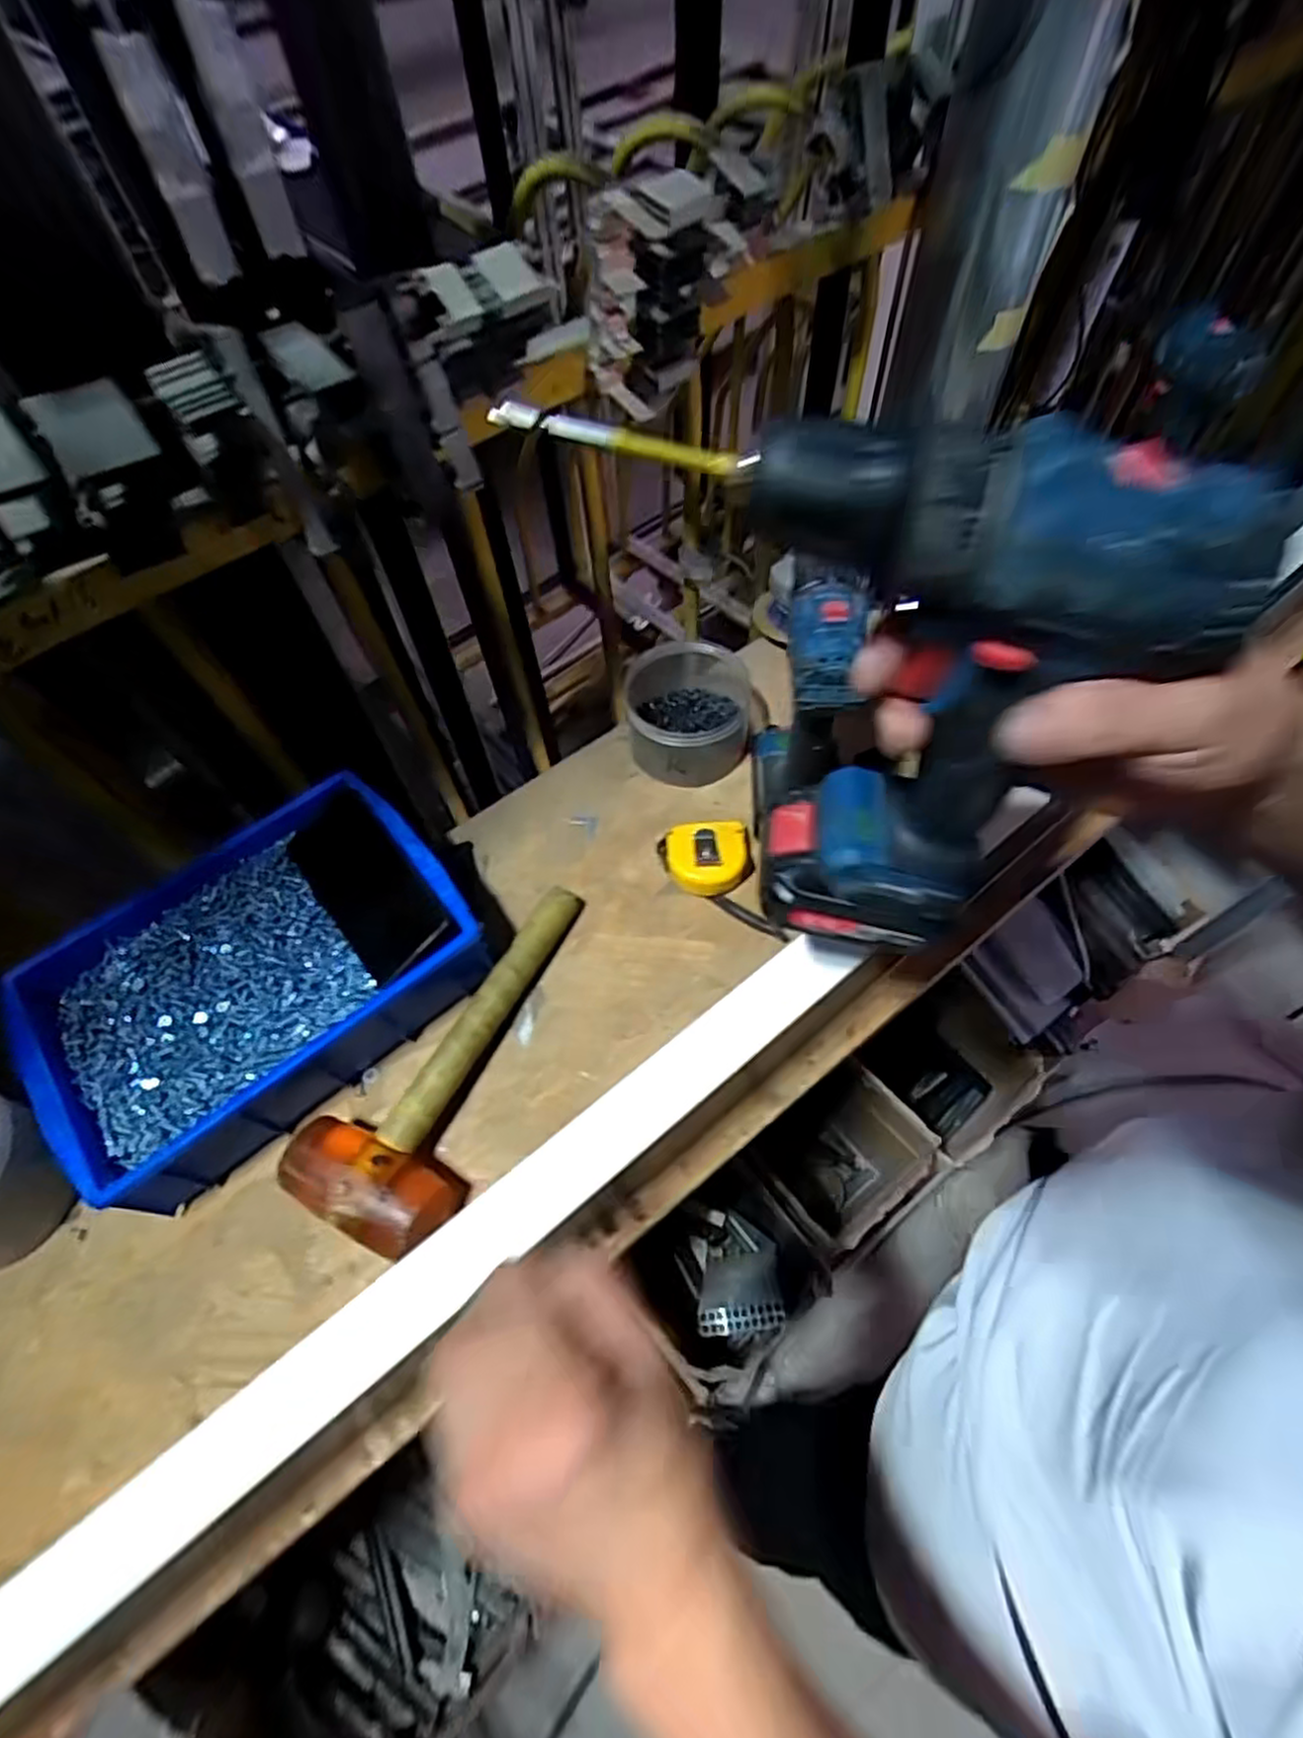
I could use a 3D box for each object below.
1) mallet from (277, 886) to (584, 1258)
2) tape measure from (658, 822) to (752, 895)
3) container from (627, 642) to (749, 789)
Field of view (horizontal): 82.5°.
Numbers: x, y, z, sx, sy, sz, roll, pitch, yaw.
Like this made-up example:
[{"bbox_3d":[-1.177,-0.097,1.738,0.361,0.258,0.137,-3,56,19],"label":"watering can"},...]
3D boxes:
[{"bbox_3d":[-0.140,0.126,0.550,0.111,0.055,0.279,21,62,13],"label":"mallet"},{"bbox_3d":[0.046,-0.010,0.633,0.081,0.037,0.064,6,60,5],"label":"tape measure"},{"bbox_3d":[0.041,-0.142,0.685,0.116,0.075,0.113,-1,60,1],"label":"container"}]

